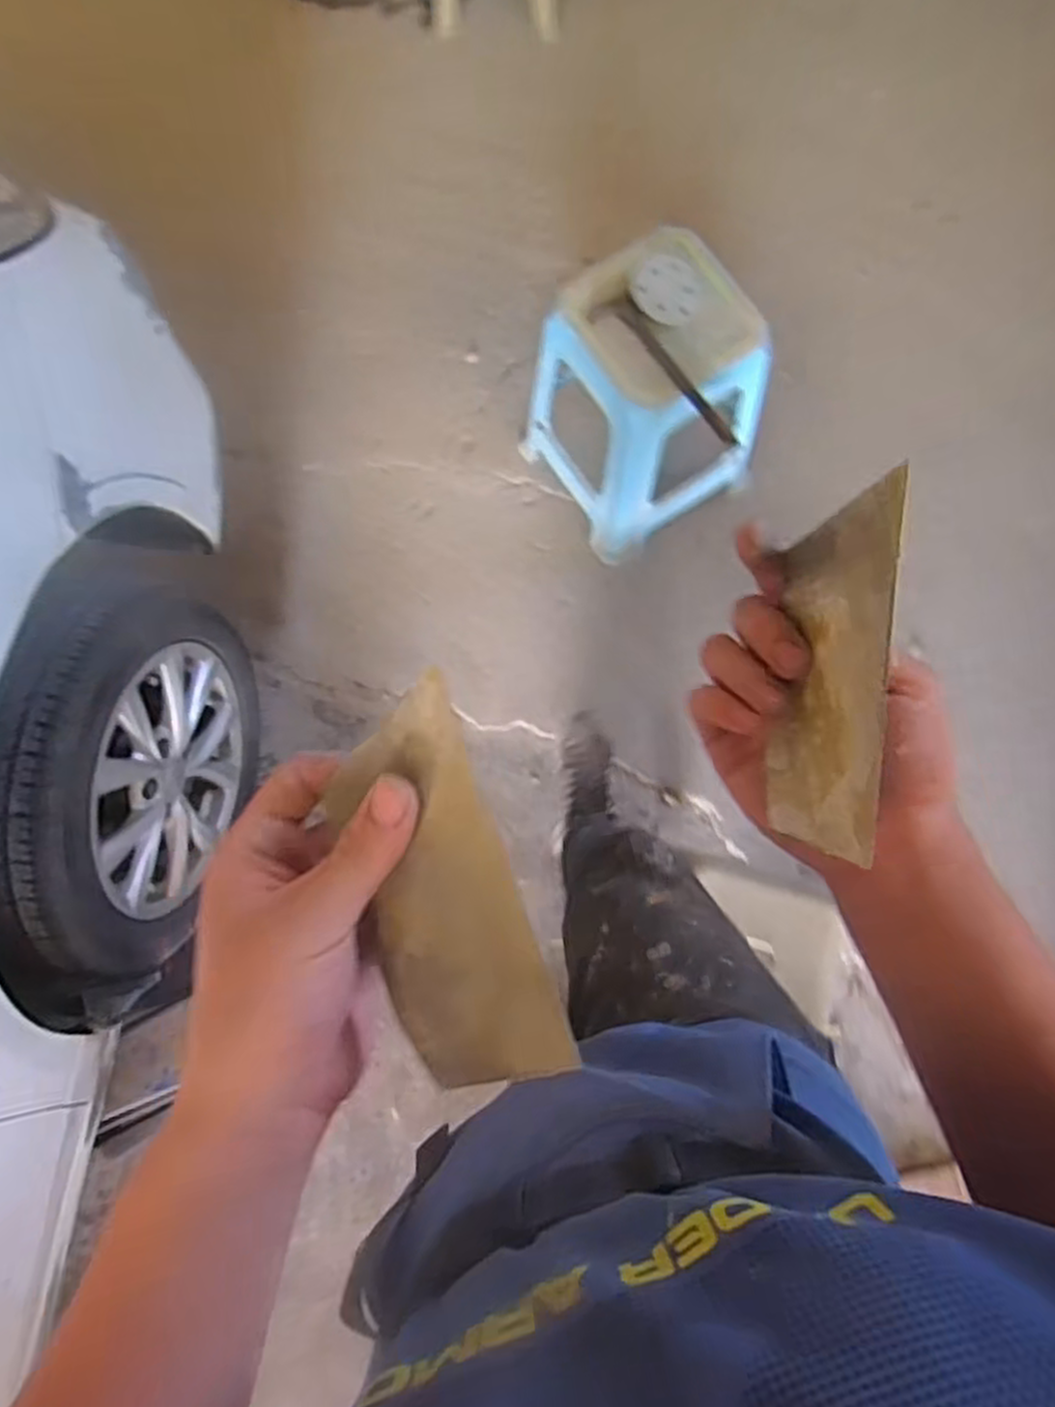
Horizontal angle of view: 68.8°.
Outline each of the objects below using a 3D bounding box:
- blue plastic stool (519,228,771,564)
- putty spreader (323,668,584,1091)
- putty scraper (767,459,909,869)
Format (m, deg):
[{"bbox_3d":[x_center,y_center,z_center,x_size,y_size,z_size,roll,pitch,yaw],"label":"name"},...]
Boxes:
[{"bbox_3d":[0.219,-0.571,1.437,0.324,0.478,0.332,-32,76,-7],"label":"blue plastic stool"},{"bbox_3d":[-0.033,0.070,0.285,0.069,0.006,0.137,-26,79,27],"label":"putty spreader"},{"bbox_3d":[0.122,-0.013,0.309,0.004,0.065,0.138,3,93,-16],"label":"putty scraper"}]

